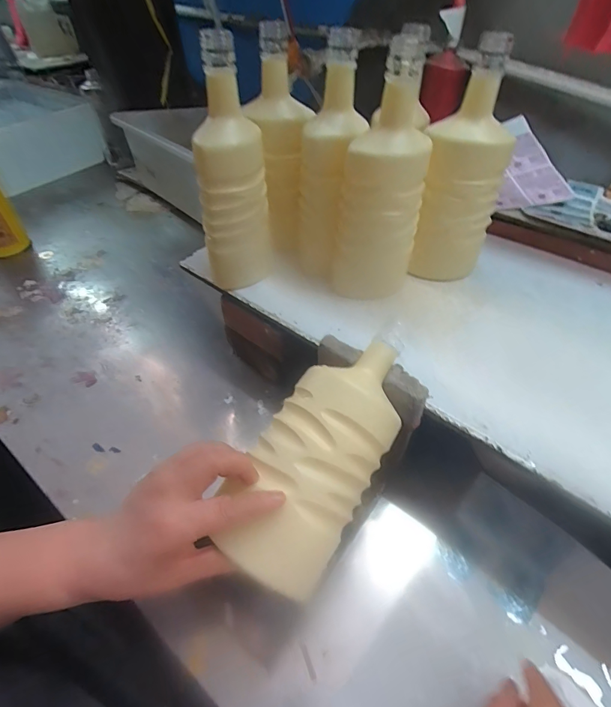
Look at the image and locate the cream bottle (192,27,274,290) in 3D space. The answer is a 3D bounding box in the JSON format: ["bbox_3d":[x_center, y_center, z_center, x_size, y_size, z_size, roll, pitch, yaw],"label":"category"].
[{"bbox_3d":[-0.090,-0.211,0.453,0.082,0.251,0.095,-5,50,-2],"label":"cream bottle"}]

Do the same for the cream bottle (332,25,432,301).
[{"bbox_3d":[0.084,-0.182,0.434,0.094,0.249,0.079,11,52,11],"label":"cream bottle"}]

